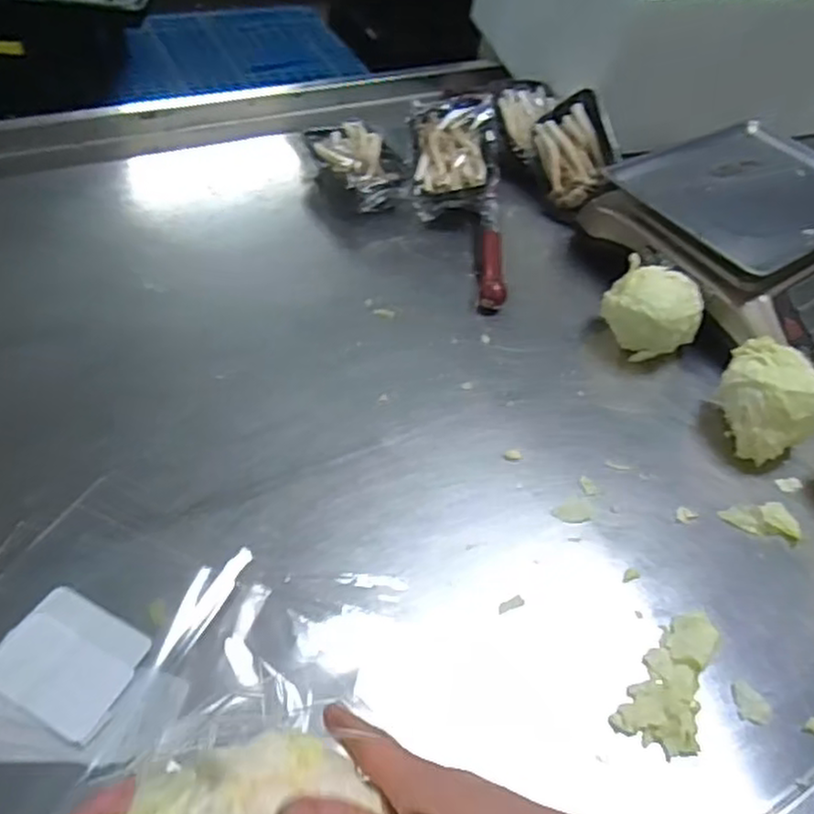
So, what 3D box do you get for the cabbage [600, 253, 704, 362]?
[{"bbox_3d":[0.283,-0.106,0.815,0.108,0.087,0.085,26,51,14],"label":"cabbage"}]

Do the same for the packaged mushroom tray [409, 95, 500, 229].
[{"bbox_3d":[0.065,-0.343,0.957,0.120,0.033,0.199,-5,73,6],"label":"packaged mushroom tray"}]

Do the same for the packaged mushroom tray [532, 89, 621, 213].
[{"bbox_3d":[0.233,-0.353,0.983,0.110,0.031,0.161,-20,75,30],"label":"packaged mushroom tray"}]

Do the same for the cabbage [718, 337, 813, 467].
[{"bbox_3d":[0.375,-0.002,0.732,0.104,0.097,0.102,34,53,20],"label":"cabbage"}]

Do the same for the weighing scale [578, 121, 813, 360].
[{"bbox_3d":[0.462,-0.218,0.915,0.344,0.104,0.341,-26,57,-27],"label":"weighing scale"}]

